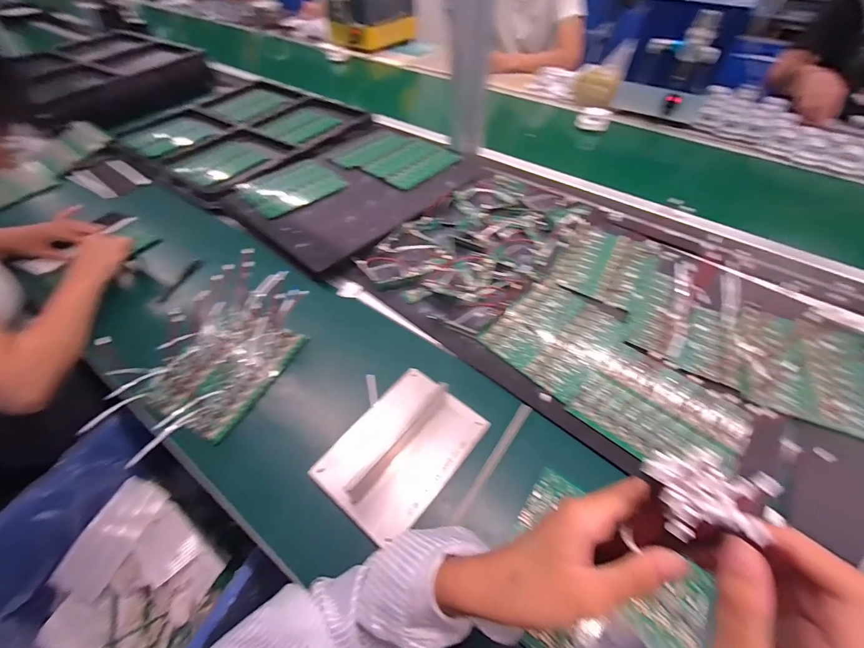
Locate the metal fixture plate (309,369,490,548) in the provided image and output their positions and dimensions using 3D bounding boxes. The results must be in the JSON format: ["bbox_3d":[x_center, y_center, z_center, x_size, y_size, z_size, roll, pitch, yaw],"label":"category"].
[{"bbox_3d":[-0.035,0.150,0.468,0.136,0.069,0.208,33,58,24],"label":"metal fixture plate"}]

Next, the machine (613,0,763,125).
[{"bbox_3d":[0.680,-0.743,1.010,0.244,0.254,0.305,24,57,17],"label":"machine"}]

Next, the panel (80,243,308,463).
[{"bbox_3d":[-0.317,0.036,0.543,0.153,0.112,0.318,26,58,18],"label":"panel"}]

